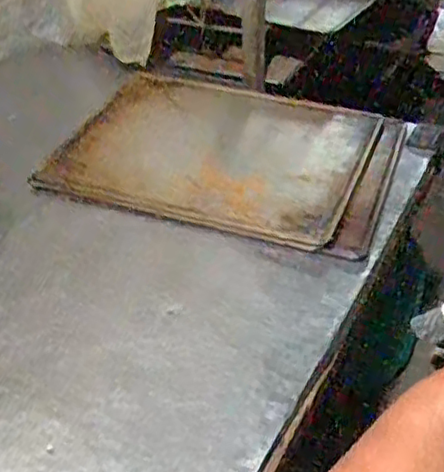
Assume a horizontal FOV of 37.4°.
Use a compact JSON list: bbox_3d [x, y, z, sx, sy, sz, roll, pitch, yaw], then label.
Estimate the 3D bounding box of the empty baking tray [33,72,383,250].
[{"bbox_3d":[-0.009,-0.141,1.020,0.439,0.022,0.341,16,46,20],"label":"empty baking tray"}]

